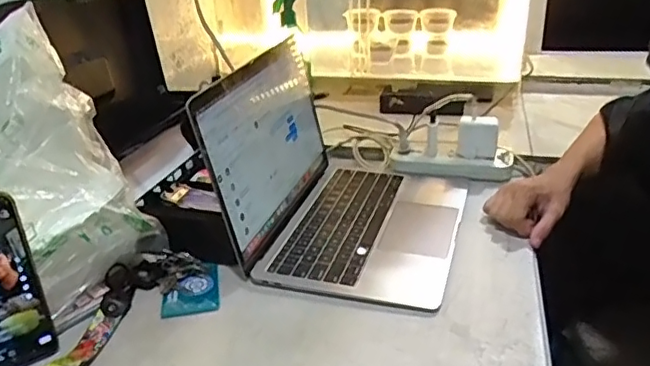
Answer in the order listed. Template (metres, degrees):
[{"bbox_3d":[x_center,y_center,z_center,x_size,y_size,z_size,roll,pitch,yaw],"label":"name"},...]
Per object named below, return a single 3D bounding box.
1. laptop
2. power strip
[{"bbox_3d":[0.042,-0.037,0.723,0.255,0.191,0.337,6,28,18],"label":"laptop"},{"bbox_3d":[0.185,-0.032,0.858,0.177,0.031,0.039,3,27,13],"label":"power strip"}]

